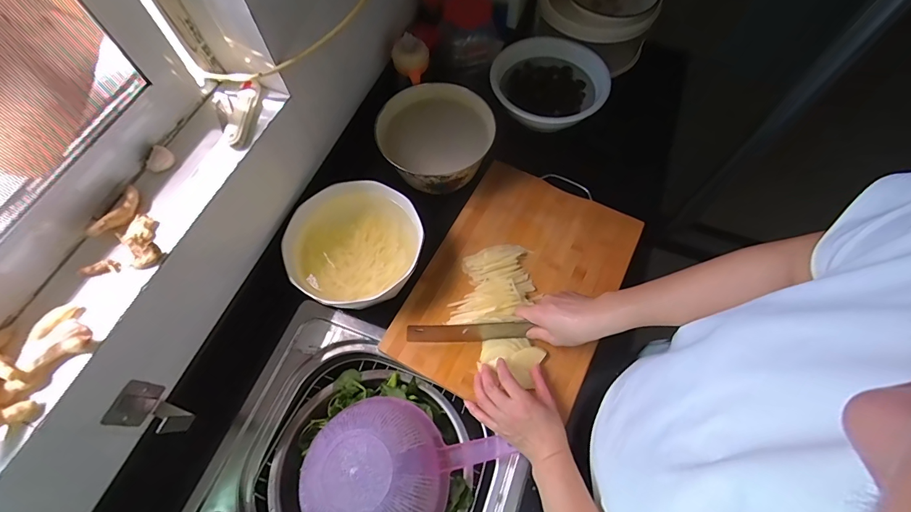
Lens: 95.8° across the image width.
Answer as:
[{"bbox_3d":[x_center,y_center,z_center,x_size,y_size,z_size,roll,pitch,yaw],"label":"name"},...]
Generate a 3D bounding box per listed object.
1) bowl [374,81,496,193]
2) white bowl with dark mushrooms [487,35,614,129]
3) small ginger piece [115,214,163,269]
[{"bbox_3d":[-0.031,-0.205,0.719,0.191,0.083,0.169,-29,67,-12],"label":"bowl"},{"bbox_3d":[0.186,-0.335,0.844,0.218,0.124,0.216,0,64,1],"label":"white bowl with dark mushrooms"},{"bbox_3d":[-0.347,-0.015,0.456,0.036,0.017,0.058,-30,68,-13],"label":"small ginger piece"}]

